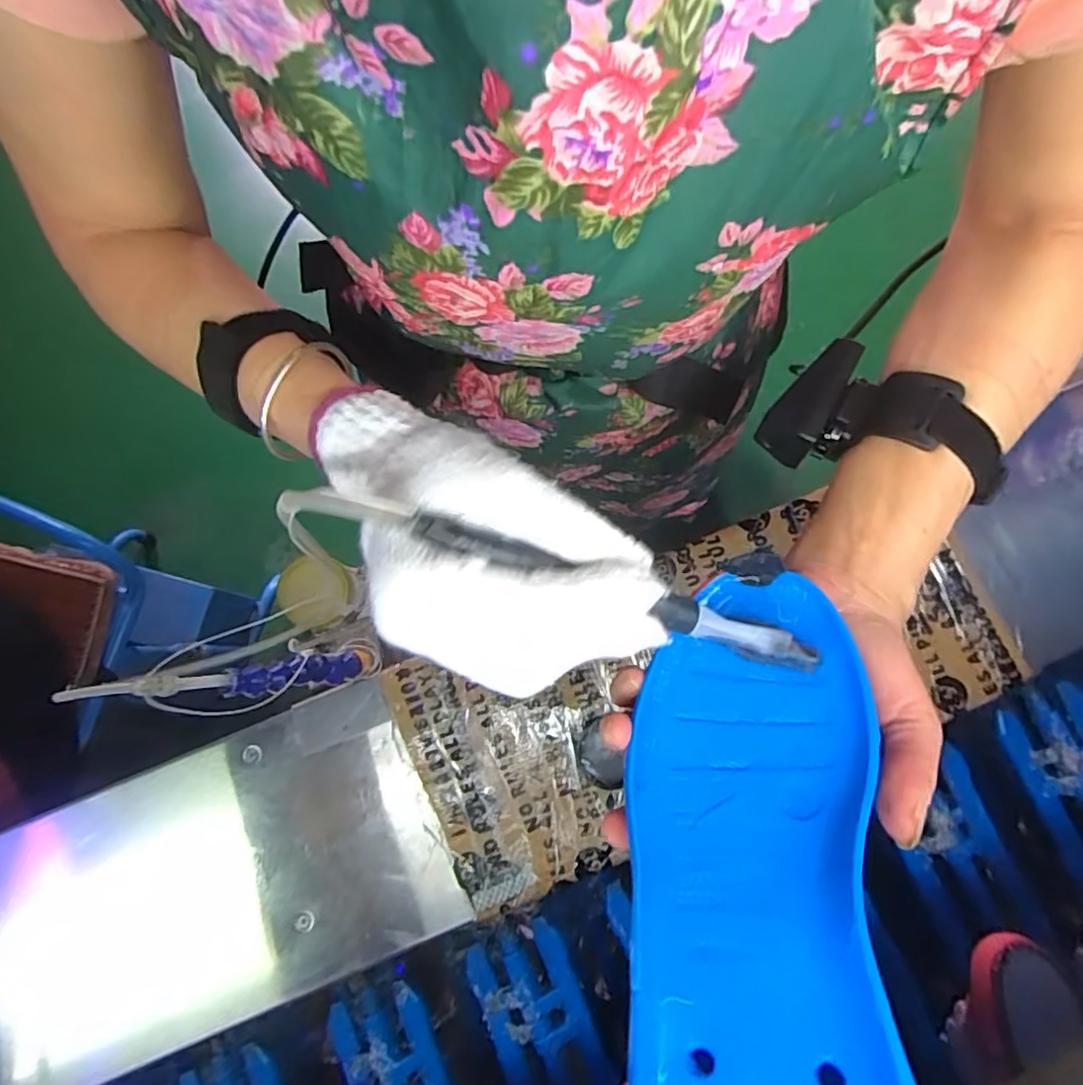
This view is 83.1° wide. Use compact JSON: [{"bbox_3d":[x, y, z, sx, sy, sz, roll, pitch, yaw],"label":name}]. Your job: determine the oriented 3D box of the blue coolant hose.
[{"bbox_3d":[-0.240,0.110,0.495,0.052,0.228,0.028,-20,74,40],"label":"blue coolant hose"}]

